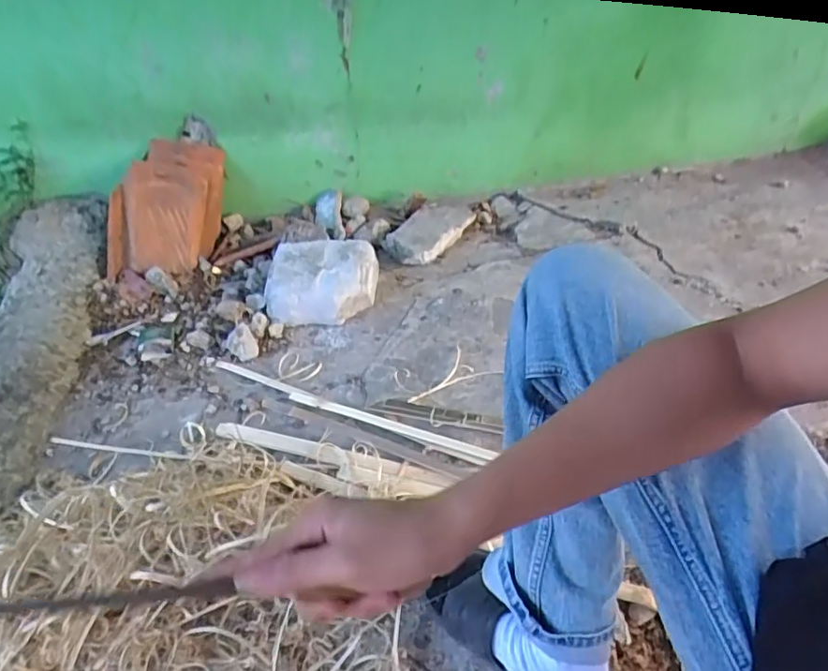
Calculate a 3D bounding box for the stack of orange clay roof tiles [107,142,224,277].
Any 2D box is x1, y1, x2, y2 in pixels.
[{"bbox_3d":[-0.627,-0.326,1.460,0.262,0.357,0.082,4,-3,-22],"label":"stack of orange clay roof tiles"}]

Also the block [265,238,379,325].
[{"bbox_3d":[-0.207,-0.127,1.302,0.240,0.091,0.198,-1,40,5],"label":"block"}]

